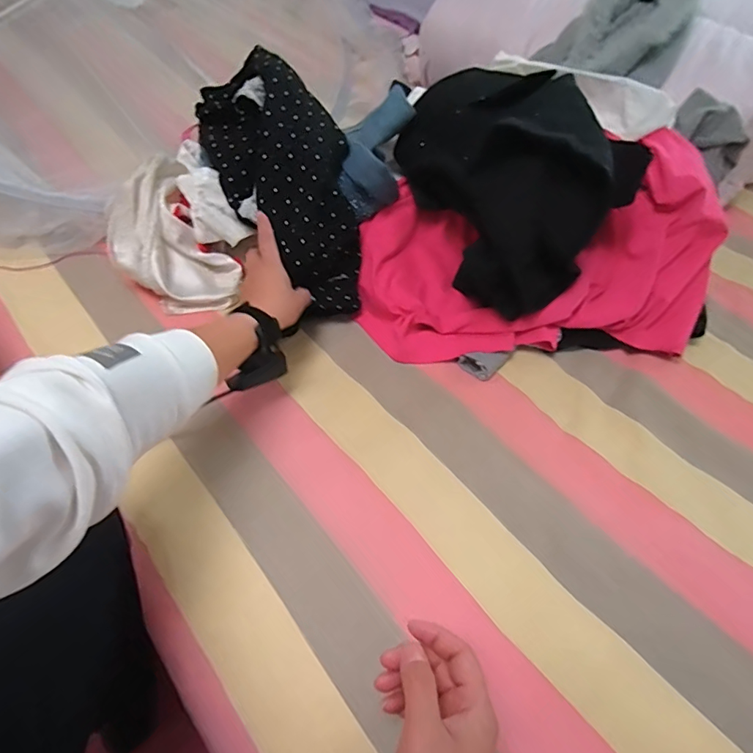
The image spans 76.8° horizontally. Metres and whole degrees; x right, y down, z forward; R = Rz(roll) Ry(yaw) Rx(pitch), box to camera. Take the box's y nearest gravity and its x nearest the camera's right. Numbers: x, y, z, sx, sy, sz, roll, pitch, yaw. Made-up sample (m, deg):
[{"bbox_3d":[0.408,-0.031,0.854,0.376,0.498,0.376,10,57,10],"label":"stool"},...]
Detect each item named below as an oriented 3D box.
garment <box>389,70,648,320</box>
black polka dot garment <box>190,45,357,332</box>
[{"bbox_3d":[0.172,-0.269,0.659,0.194,0.200,0.330,-24,58,-20],"label":"garment"},{"bbox_3d":[-0.126,-0.280,0.669,0.151,0.136,0.399,-24,82,-20],"label":"black polka dot garment"}]

